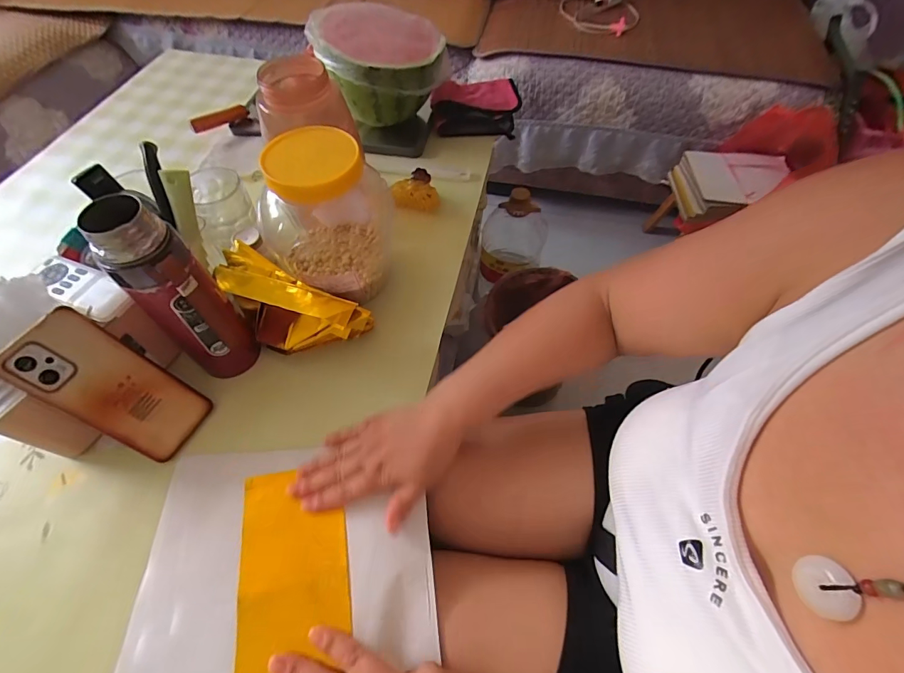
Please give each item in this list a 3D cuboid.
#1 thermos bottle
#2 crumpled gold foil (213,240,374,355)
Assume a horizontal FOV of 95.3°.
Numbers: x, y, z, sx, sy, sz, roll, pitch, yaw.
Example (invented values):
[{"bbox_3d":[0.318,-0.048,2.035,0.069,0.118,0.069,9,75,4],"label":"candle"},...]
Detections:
[{"bbox_3d":[-0.256,-0.027,0.409,0.063,0.226,0.068,40,65,22],"label":"thermos bottle"},{"bbox_3d":[-0.198,-0.029,0.499,0.193,0.086,0.079,25,61,15],"label":"crumpled gold foil"}]

